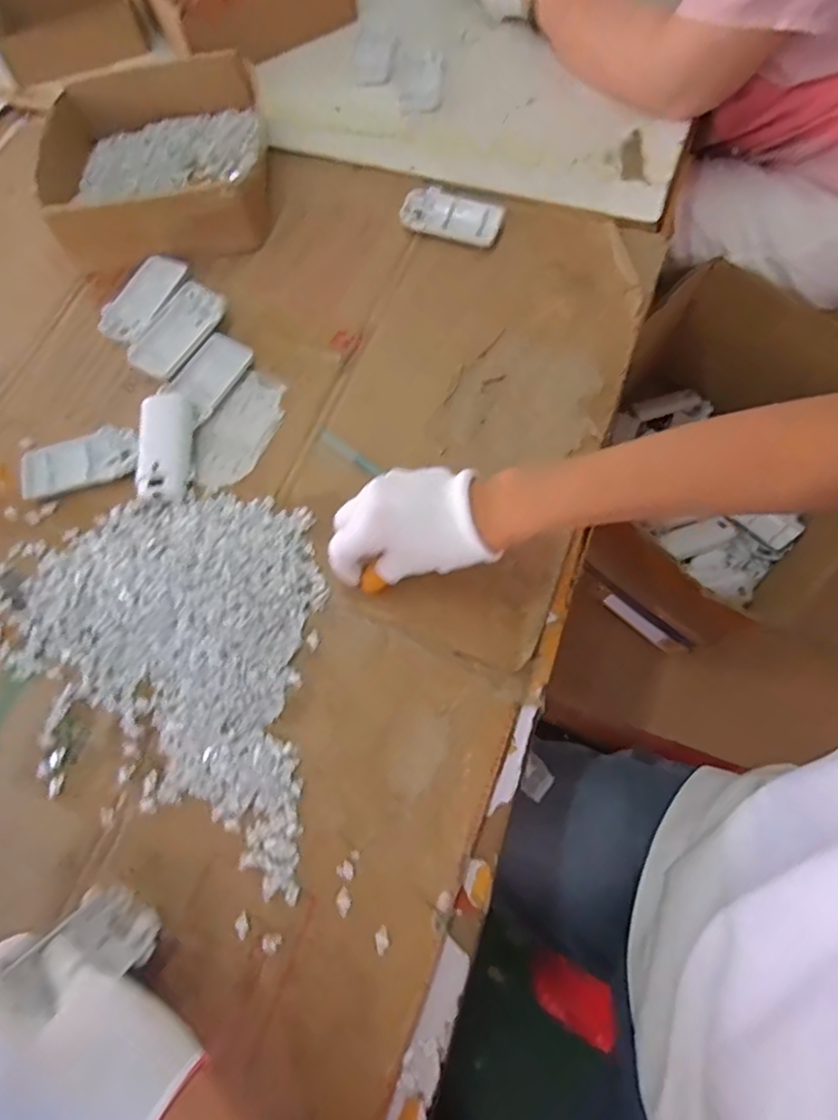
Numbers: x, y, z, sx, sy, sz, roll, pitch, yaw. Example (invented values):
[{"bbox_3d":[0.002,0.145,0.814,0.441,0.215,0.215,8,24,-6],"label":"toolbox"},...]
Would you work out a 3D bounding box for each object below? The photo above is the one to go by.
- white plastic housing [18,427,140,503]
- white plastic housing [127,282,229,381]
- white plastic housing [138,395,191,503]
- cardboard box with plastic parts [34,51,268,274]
[{"bbox_3d":[-0.284,-0.084,0.535,0.093,0.009,0.050,-20,71,-4],"label":"white plastic housing"},{"bbox_3d":[-0.214,-0.205,0.574,0.055,0.015,0.099,35,76,14],"label":"white plastic housing"},{"bbox_3d":[-0.211,-0.094,0.528,0.039,0.022,0.091,-5,70,1],"label":"white plastic housing"},{"bbox_3d":[-0.259,-0.393,0.630,0.208,0.053,0.197,-9,70,0],"label":"cardboard box with plastic parts"}]

